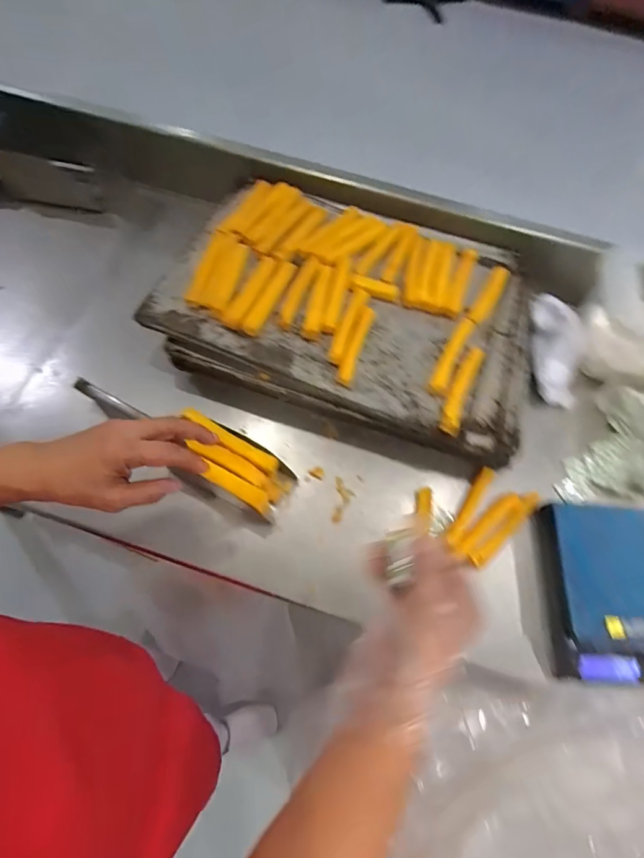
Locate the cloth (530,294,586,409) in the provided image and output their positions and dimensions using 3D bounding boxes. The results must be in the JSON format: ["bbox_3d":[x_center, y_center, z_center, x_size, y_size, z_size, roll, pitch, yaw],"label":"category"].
[{"bbox_3d":[0.337,-0.115,0.610,0.067,0.025,0.160,6,71,3],"label":"cloth"}]

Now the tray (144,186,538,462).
[{"bbox_3d":[0.043,-0.184,0.605,0.516,0.053,0.352,18,72,7],"label":"tray"}]

